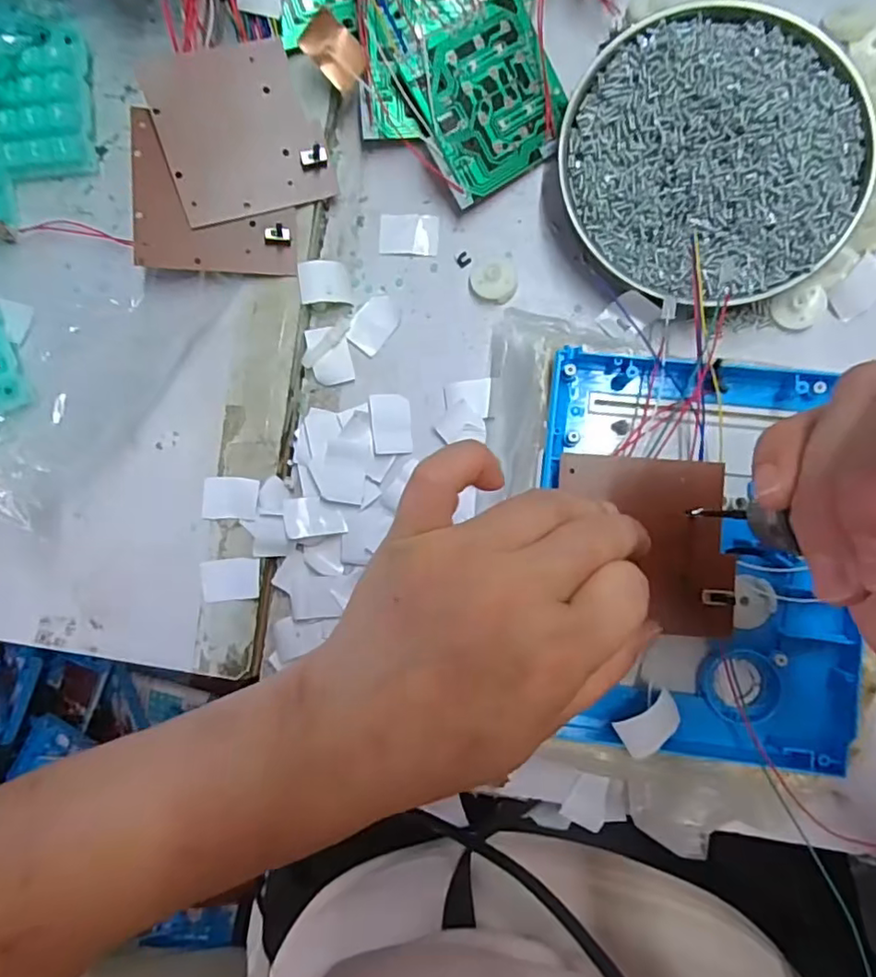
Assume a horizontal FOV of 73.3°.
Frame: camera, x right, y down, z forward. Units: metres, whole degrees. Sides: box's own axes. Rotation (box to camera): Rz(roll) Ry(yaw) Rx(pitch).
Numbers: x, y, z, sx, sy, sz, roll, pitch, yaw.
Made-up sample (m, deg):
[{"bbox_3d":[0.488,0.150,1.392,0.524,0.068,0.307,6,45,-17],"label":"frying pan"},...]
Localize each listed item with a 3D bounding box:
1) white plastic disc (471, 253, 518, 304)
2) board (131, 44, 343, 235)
[{"bbox_3d":[0.028,-0.105,0.292,0.023,0.008,0.024,0,89,5],"label":"white plastic disc"},{"bbox_3d":[-0.093,-0.169,0.280,0.072,0.005,0.072,-19,102,-10],"label":"board"}]

